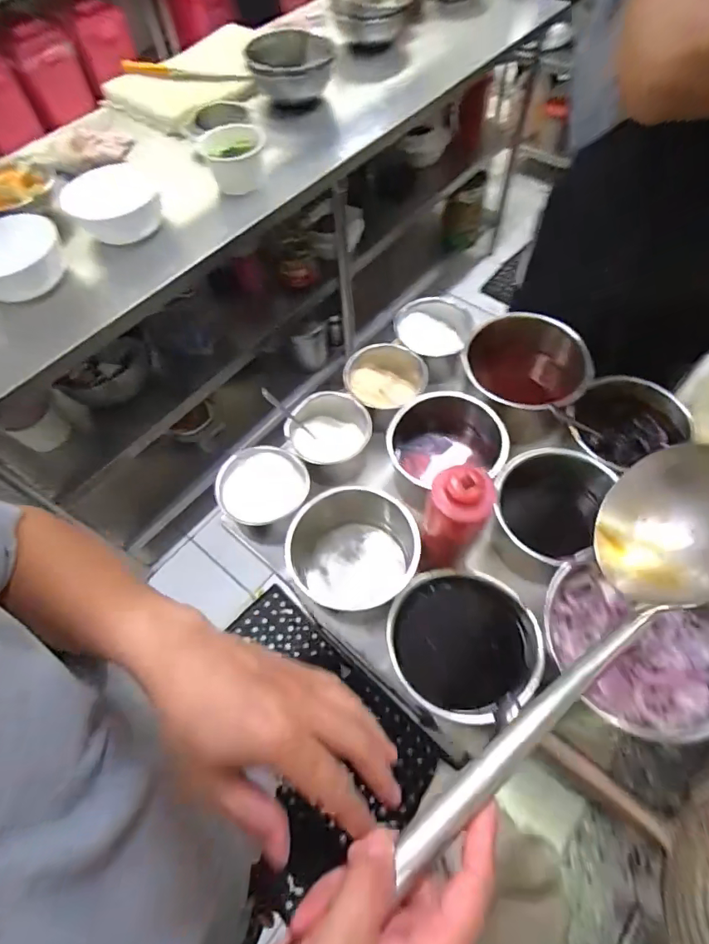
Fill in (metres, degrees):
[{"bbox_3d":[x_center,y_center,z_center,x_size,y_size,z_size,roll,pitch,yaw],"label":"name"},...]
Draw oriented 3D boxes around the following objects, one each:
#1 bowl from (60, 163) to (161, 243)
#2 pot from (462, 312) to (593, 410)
[{"bbox_3d":[-0.464,-0.519,0.890,0.167,0.074,0.187,-30,63,-12],"label":"bowl"},{"bbox_3d":[0.243,-0.129,0.681,0.161,0.123,0.173,-2,61,3],"label":"pot"}]

